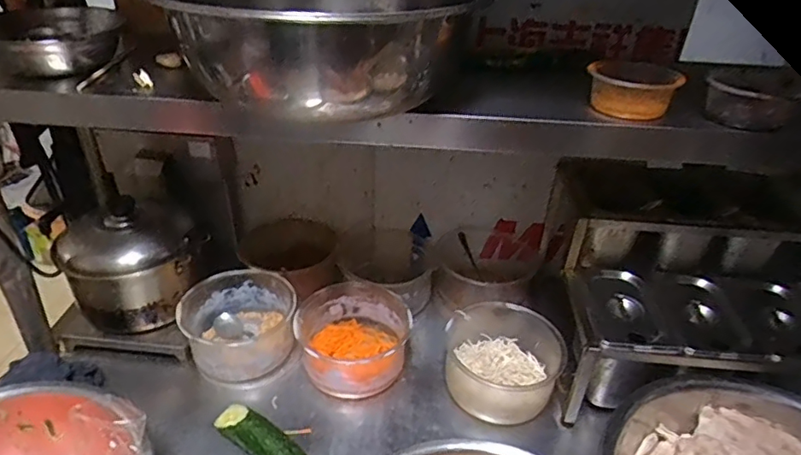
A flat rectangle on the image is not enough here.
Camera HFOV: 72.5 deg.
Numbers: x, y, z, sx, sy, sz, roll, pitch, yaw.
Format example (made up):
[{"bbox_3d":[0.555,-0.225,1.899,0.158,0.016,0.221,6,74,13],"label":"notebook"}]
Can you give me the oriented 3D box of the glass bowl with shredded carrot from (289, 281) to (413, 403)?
[{"bbox_3d":[-0.075,0.173,0.864,0.171,0.098,0.156,2,33,-1],"label":"glass bowl with shredded carrot"}]

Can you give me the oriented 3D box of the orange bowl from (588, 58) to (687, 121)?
[{"bbox_3d":[0.265,-0.158,0.627,0.092,0.055,0.075,10,34,10],"label":"orange bowl"}]

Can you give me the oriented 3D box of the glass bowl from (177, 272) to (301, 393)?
[{"bbox_3d":[-0.252,0.154,0.872,0.166,0.089,0.178,2,33,-1],"label":"glass bowl"}]

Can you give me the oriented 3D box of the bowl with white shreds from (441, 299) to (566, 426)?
[{"bbox_3d":[0.149,0.201,0.844,0.179,0.088,0.165,2,33,-1],"label":"bowl with white shreds"}]

